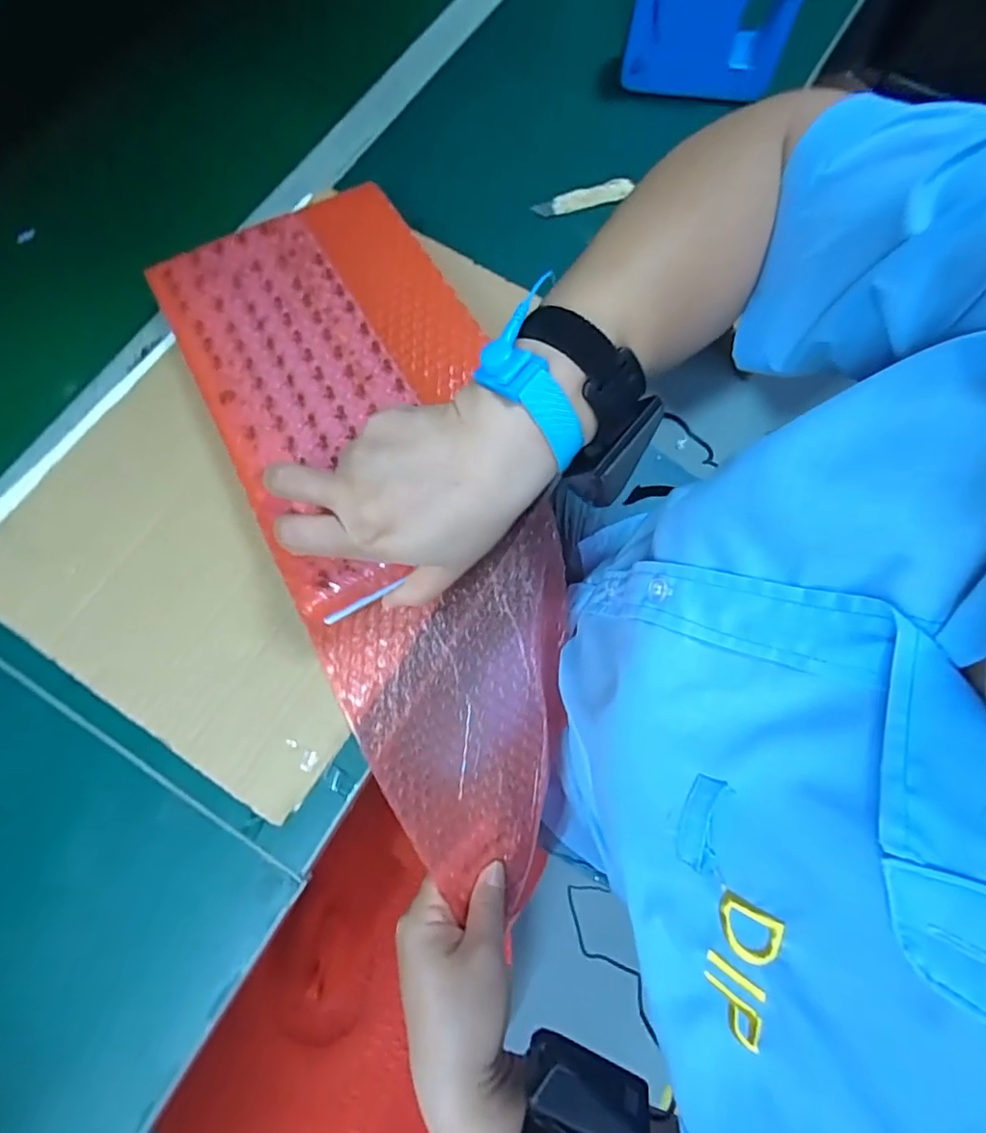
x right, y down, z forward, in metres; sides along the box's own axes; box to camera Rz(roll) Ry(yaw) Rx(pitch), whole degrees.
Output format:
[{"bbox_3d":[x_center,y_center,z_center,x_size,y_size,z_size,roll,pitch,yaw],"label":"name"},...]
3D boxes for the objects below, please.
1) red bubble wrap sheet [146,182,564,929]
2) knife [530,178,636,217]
[{"bbox_3d":[-0.066,-0.035,0.382,0.198,0.087,0.527,-20,85,-6],"label":"red bubble wrap sheet"},{"bbox_3d":[0.076,-0.311,0.482,0.084,0.011,0.016,-13,74,-4],"label":"knife"}]

